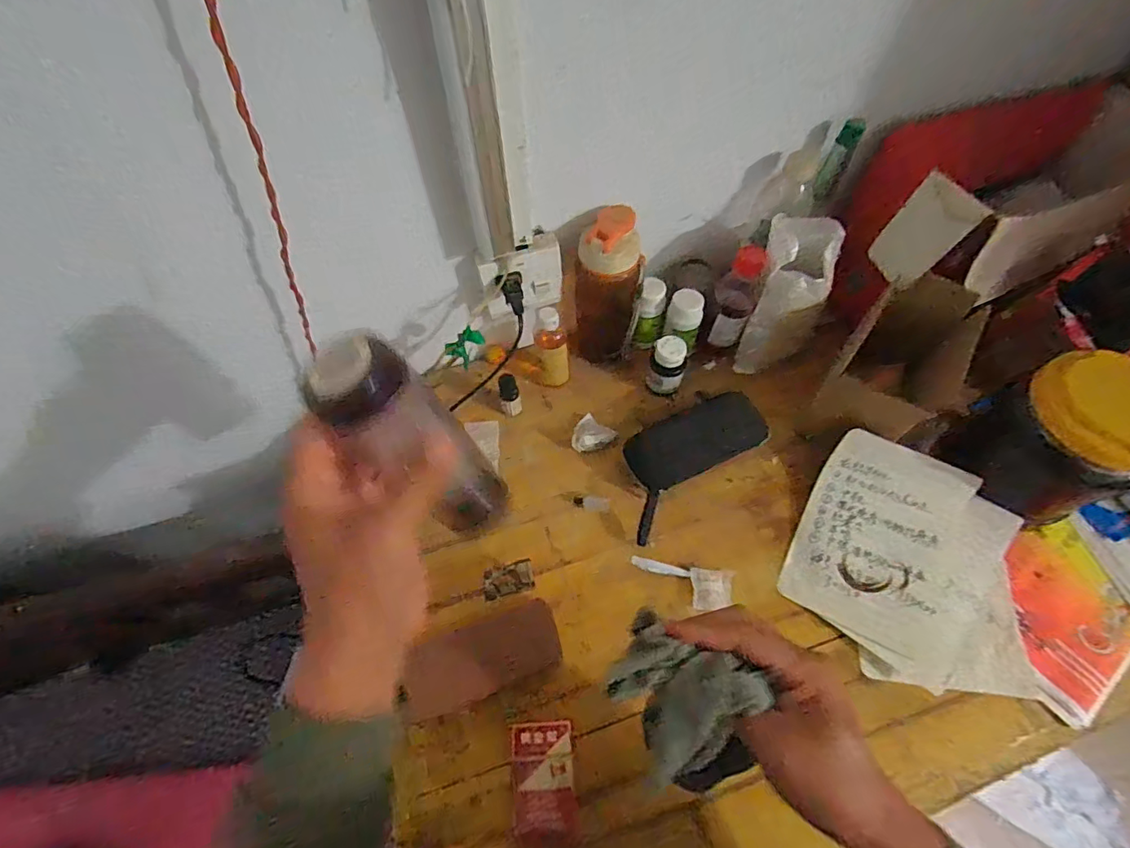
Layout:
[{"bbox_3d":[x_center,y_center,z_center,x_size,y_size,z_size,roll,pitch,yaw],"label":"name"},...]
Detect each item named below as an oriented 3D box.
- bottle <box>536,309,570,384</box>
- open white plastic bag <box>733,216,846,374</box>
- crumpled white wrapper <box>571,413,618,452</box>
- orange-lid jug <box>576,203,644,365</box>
[{"bbox_3d":[-0.014,-0.087,0.590,0.035,0.101,0.037,-7,62,-4],"label":"bottle"},{"bbox_3d":[0.261,-0.143,0.598,0.085,0.160,0.098,7,62,4],"label":"open white plastic bag"},{"bbox_3d":[0.030,0.014,0.597,0.046,0.011,0.044,39,69,19],"label":"crumpled white wrapper"},{"bbox_3d":[0.049,-0.149,0.585,0.071,0.176,0.069,1,62,1],"label":"orange-lid jug"}]

